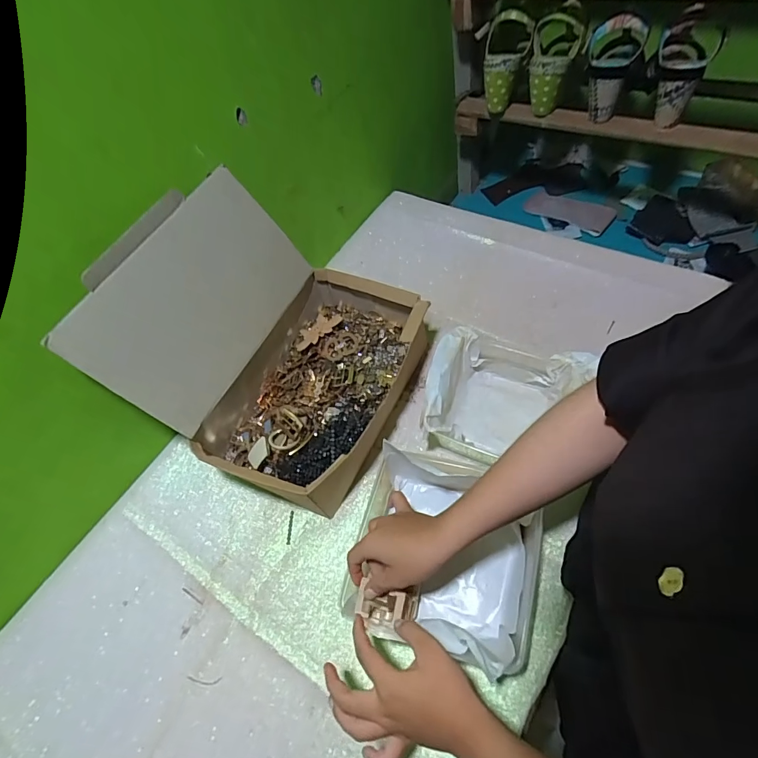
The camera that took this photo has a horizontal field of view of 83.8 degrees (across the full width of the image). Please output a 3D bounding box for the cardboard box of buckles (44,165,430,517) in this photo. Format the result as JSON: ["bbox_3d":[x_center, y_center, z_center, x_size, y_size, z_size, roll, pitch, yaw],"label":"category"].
[{"bbox_3d":[-0.134,-0.045,0.569,0.310,0.281,0.332,14,62,18],"label":"cardboard box of buckles"}]

